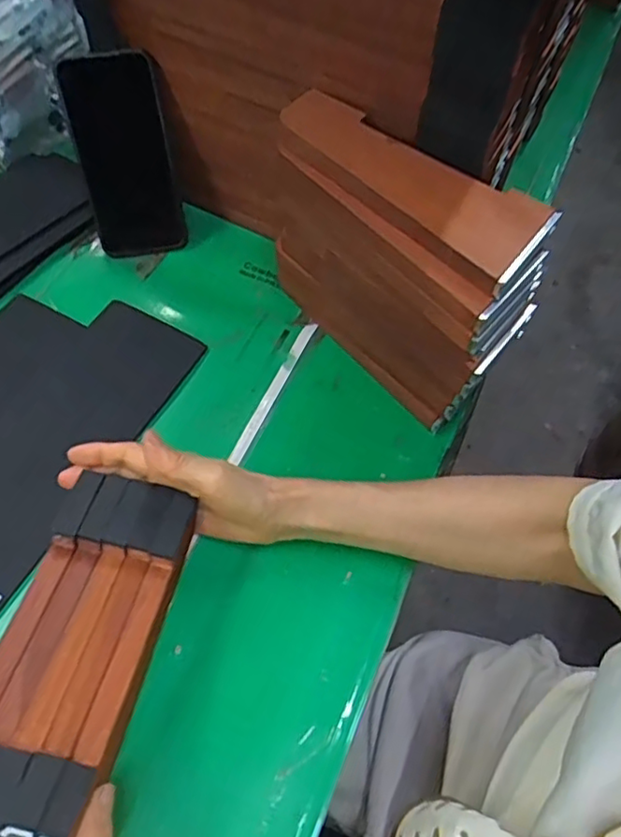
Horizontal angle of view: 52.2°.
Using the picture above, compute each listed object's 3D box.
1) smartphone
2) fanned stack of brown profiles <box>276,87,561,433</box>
[{"bbox_3d":[-0.159,-0.222,0.551,0.078,0.161,0.013,-12,36,-10],"label":"smartphone"},{"bbox_3d":[0.069,-0.114,0.479,0.091,0.173,0.217,-35,67,-21],"label":"fanned stack of brown profiles"}]

